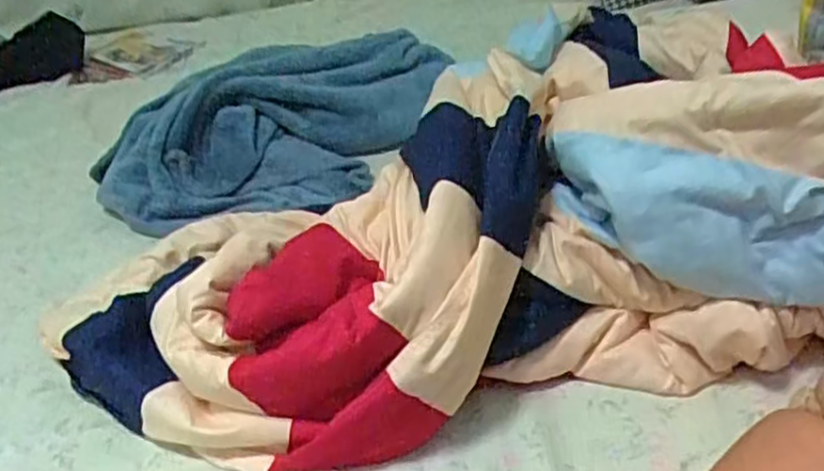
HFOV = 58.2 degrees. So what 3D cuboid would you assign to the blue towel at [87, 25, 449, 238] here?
[{"bbox_3d":[-0.208,-0.168,1.088,0.515,0.137,0.302,-4,34,2],"label":"blue towel"}]

